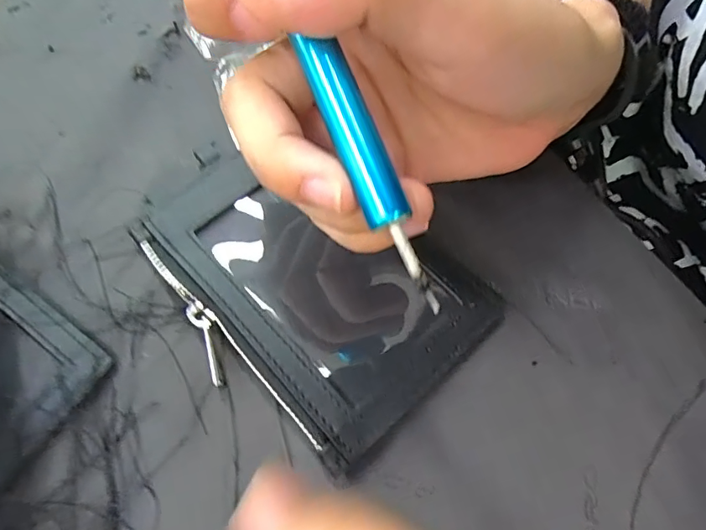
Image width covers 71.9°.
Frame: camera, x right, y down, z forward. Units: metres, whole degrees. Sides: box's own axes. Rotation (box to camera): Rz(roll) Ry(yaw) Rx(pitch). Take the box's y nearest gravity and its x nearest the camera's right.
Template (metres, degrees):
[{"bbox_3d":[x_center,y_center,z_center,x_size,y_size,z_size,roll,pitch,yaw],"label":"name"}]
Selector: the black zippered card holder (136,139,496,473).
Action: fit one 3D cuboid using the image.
[{"bbox_3d":[-0.017,0.004,0.162,0.110,0.011,0.069,40,72,18],"label":"black zippered card holder"}]

